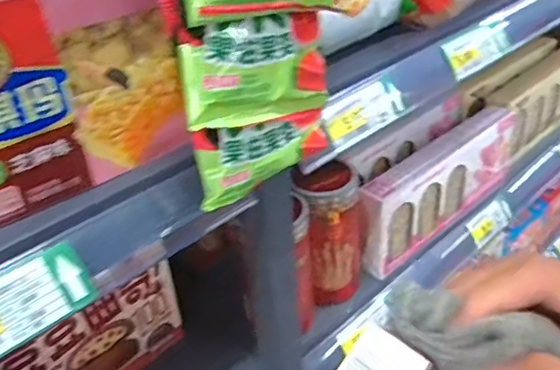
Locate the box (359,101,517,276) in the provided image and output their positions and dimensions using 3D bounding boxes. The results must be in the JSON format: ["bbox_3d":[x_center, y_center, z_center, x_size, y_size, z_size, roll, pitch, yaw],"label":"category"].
[{"bbox_3d":[0.200,-0.004,0.693,0.288,0.117,0.046,-31,42,-33],"label":"box"}]

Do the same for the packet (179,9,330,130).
[{"bbox_3d":[-0.012,-0.063,0.317,0.096,0.061,0.018,-28,41,-30],"label":"packet"}]

